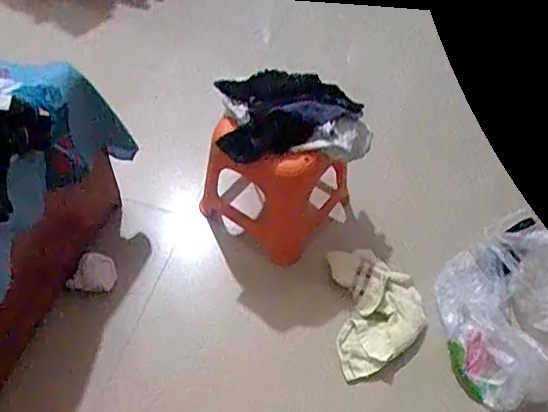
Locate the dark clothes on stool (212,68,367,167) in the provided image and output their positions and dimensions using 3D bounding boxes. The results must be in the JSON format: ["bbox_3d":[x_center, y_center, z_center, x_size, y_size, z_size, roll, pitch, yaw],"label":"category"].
[{"bbox_3d":[0.027,-0.195,1.269,0.290,0.193,0.165,1,53,-2],"label":"dark clothes on stool"}]

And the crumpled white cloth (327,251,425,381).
[{"bbox_3d":[0.240,0.240,1.313,0.197,0.030,0.282,-6,68,5],"label":"crumpled white cloth"}]

